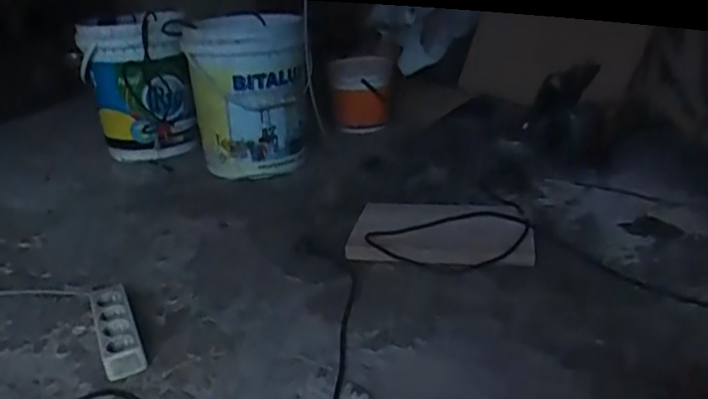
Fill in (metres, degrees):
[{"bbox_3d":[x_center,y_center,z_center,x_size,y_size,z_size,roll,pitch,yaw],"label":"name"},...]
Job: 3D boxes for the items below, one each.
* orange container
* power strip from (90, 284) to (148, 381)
[{"bbox_3d":[0.015,-0.294,1.806,0.167,0.216,0.142,-3,23,-2],"label":"orange container"},{"bbox_3d":[-0.361,0.196,0.986,0.057,0.053,0.196,-13,25,-24],"label":"power strip"}]

